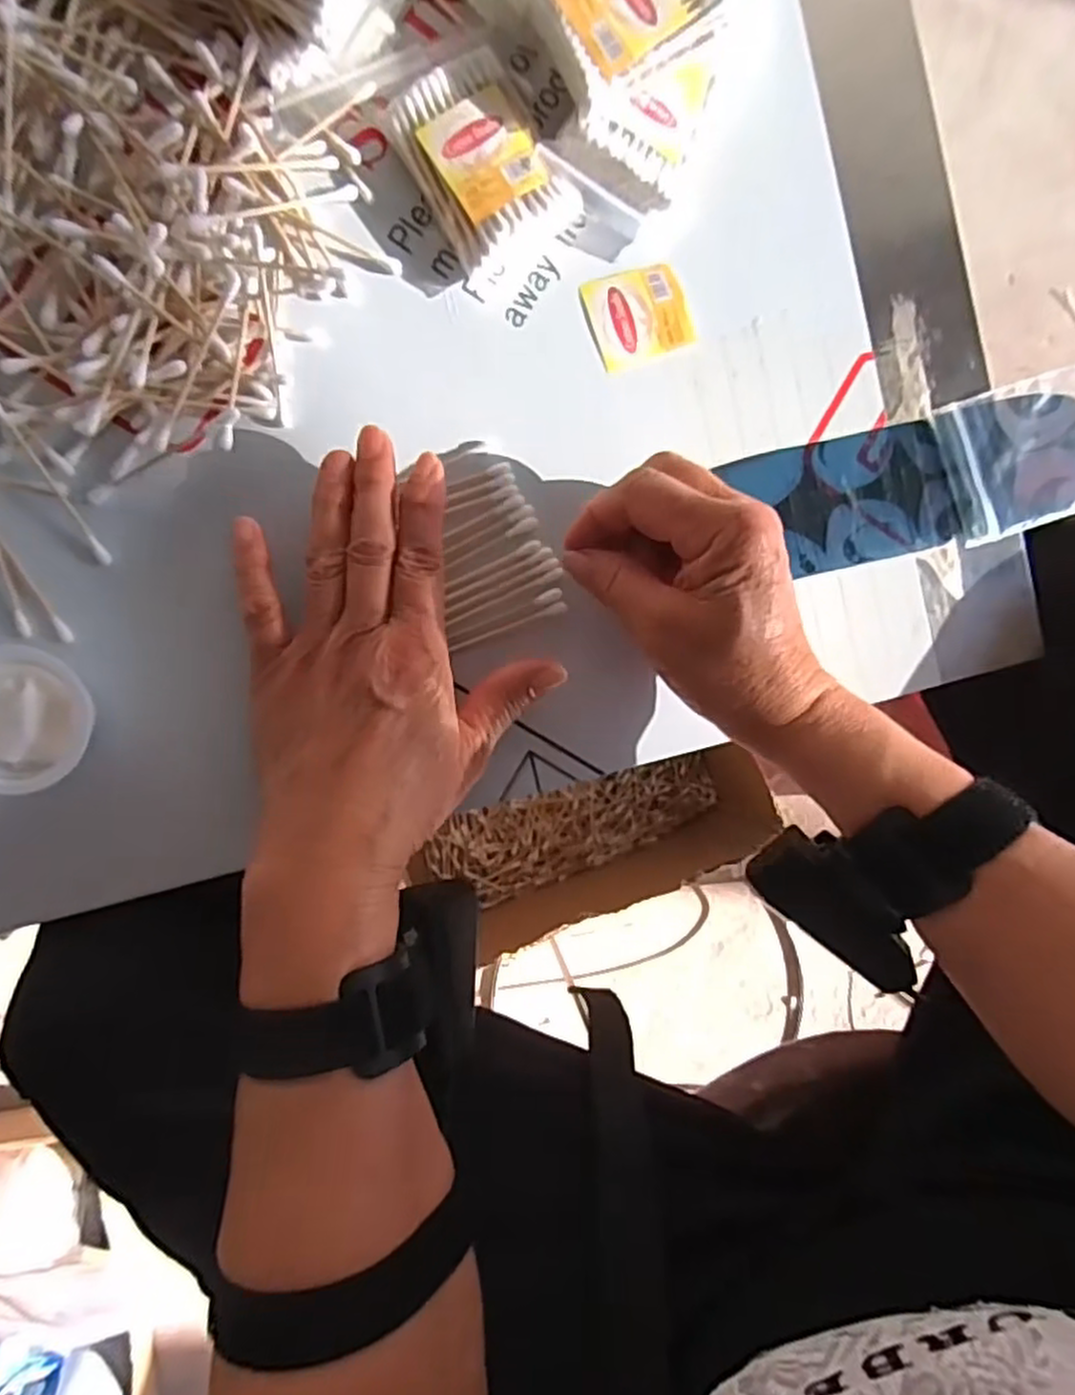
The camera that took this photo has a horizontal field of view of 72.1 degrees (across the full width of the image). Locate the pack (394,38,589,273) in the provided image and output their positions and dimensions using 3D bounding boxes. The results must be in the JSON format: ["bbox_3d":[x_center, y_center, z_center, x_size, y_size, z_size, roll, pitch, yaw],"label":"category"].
[{"bbox_3d":[-0.024,-0.223,0.310,0.059,0.018,0.075,-38,95,-5],"label":"pack"}]

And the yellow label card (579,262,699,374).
[{"bbox_3d":[0.045,-0.171,0.328,0.046,0.004,0.040,-21,93,-6],"label":"yellow label card"}]

